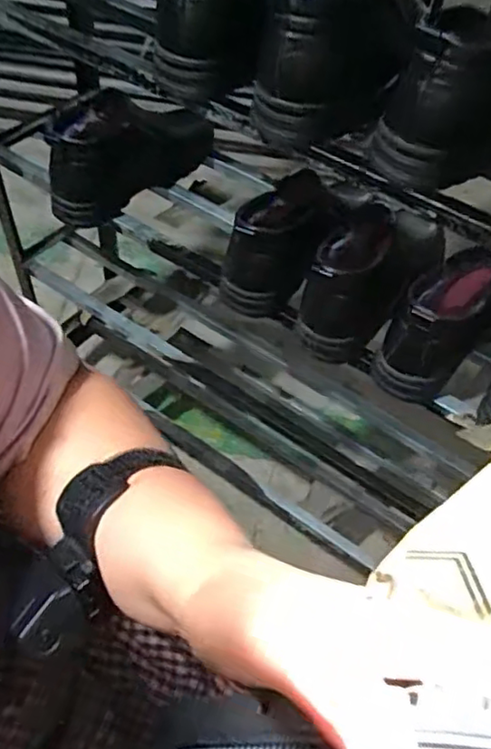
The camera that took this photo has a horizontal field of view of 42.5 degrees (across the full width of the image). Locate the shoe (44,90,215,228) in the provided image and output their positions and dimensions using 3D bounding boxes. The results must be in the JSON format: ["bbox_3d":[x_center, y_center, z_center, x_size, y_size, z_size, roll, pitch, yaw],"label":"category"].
[{"bbox_3d":[-0.168,-0.310,0.872,0.243,0.129,0.096,-36,63,-27],"label":"shoe"}]

